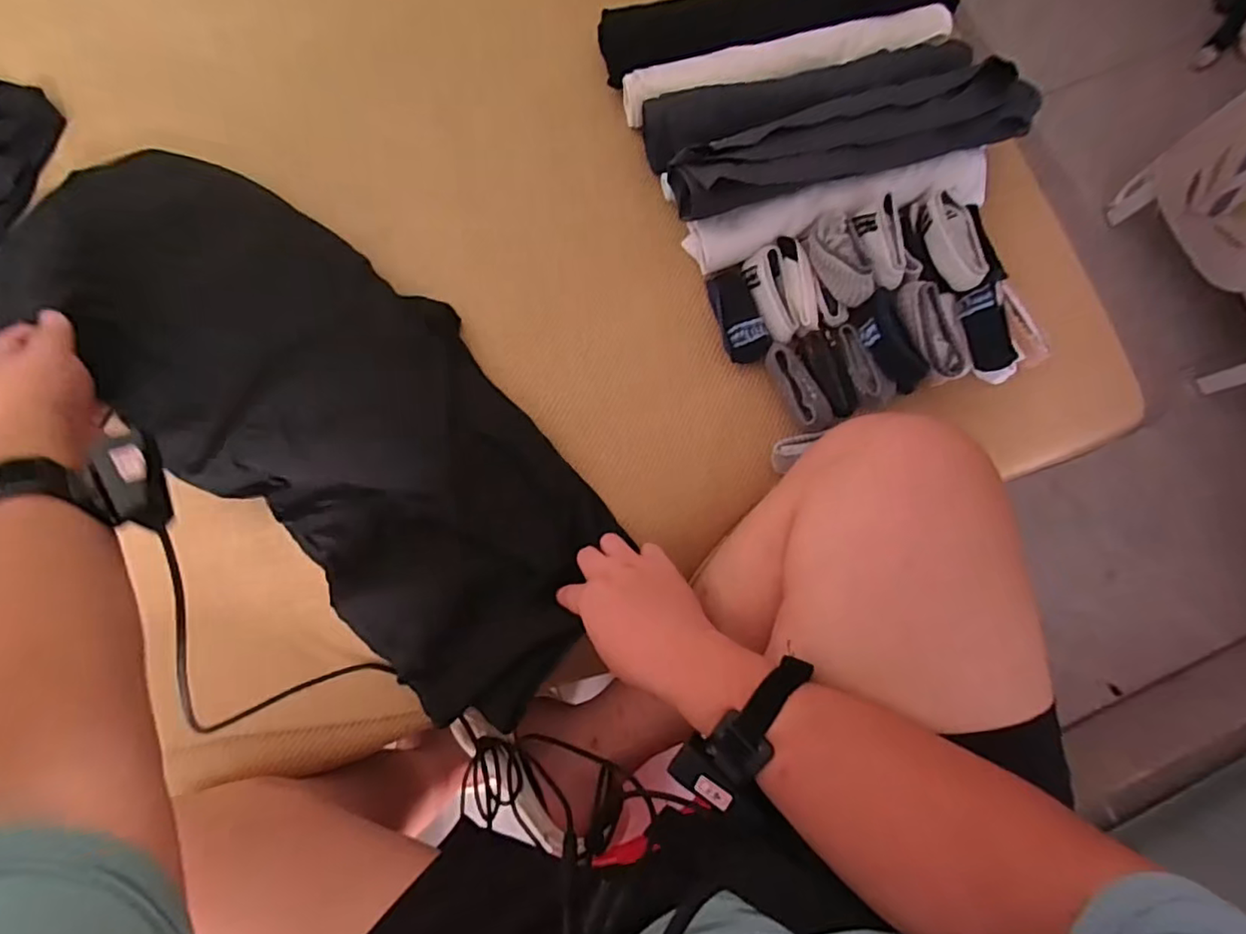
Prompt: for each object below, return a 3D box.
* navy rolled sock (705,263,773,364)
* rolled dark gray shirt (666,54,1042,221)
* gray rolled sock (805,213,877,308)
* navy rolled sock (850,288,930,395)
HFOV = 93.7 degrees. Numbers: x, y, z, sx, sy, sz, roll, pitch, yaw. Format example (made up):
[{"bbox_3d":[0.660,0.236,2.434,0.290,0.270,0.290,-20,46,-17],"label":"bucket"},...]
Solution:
[{"bbox_3d":[0.113,-0.151,0.570,0.041,0.024,0.097,-17,81,-4],"label":"navy rolled sock"},{"bbox_3d":[0.215,-0.306,0.545,0.341,0.058,0.077,-14,80,-3],"label":"rolled dark gray shirt"},{"bbox_3d":[0.202,-0.192,0.544,0.036,0.044,0.090,-20,81,-4],"label":"gray rolled sock"},{"bbox_3d":[0.245,-0.114,0.537,0.032,0.041,0.091,-27,82,-6],"label":"navy rolled sock"}]

